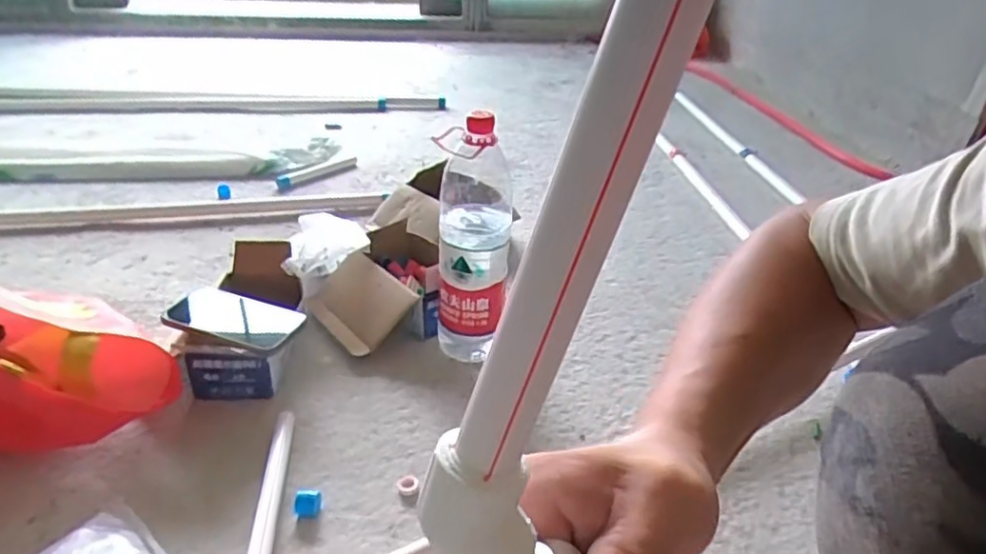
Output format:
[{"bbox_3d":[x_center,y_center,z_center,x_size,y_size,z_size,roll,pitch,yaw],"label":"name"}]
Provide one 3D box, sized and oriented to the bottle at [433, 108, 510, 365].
[{"bbox_3d":[-0.024,-0.037,0.807,0.086,0.298,0.079,4,31,2],"label":"bottle"}]

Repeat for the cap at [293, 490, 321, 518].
[{"bbox_3d":[-0.185,0.224,0.650,0.025,0.021,0.025,-1,31,-5],"label":"cap"}]

